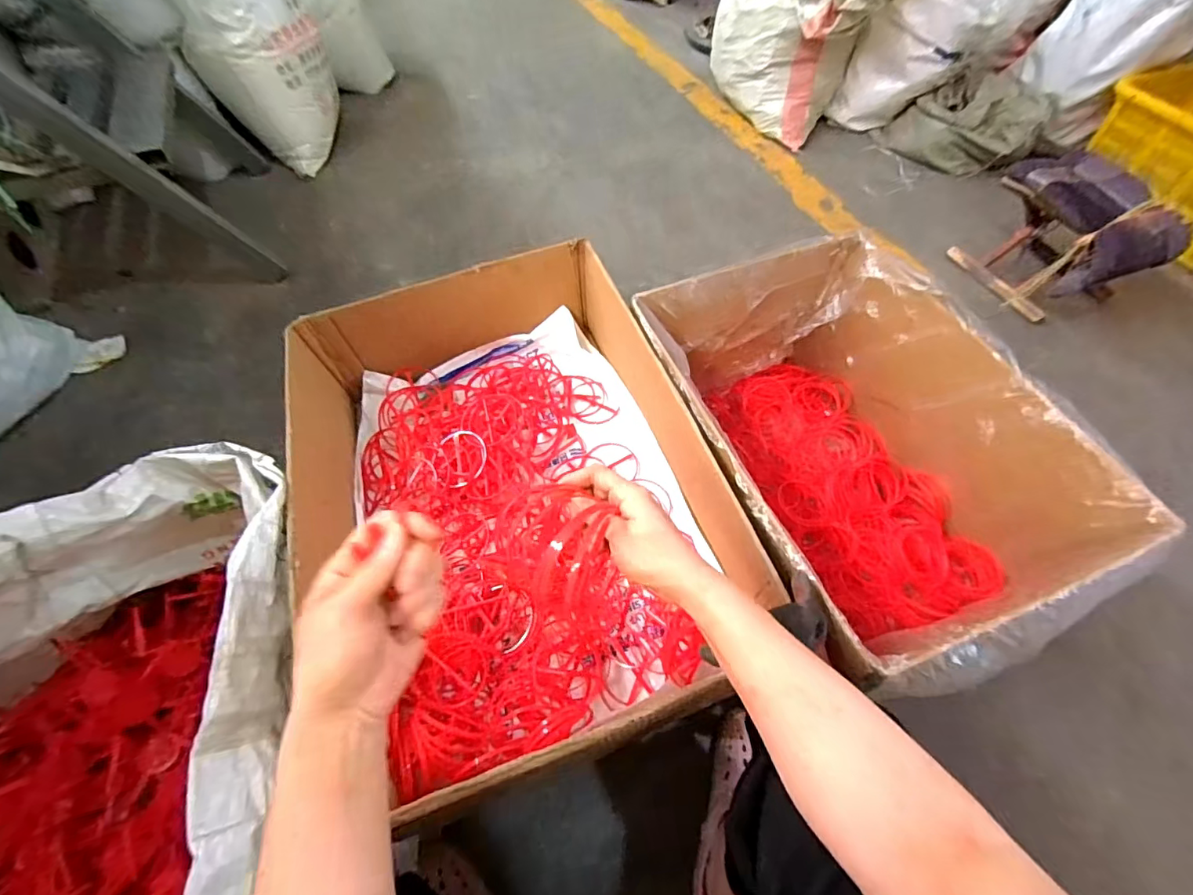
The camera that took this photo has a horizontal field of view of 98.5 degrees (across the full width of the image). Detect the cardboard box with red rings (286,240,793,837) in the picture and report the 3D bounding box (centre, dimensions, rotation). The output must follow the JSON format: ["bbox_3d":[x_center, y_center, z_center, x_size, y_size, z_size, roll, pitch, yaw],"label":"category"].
[{"bbox_3d":[-0.130,0.031,0.716,0.487,0.189,0.647,-19,60,-13],"label":"cardboard box with red rings"}]

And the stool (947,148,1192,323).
[{"bbox_3d":[1.140,-0.498,1.241,0.325,0.266,0.320,-15,59,-10],"label":"stool"}]

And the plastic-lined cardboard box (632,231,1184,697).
[{"bbox_3d":[0.370,0.019,0.803,0.447,0.300,0.614,-17,59,-11],"label":"plastic-lined cardboard box"}]

